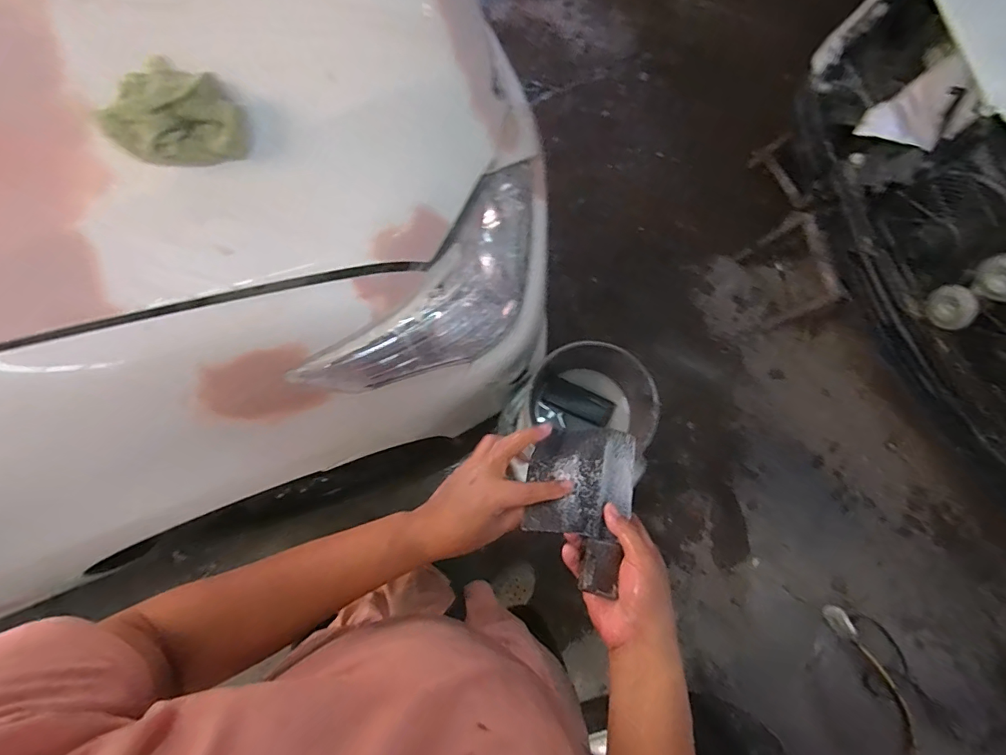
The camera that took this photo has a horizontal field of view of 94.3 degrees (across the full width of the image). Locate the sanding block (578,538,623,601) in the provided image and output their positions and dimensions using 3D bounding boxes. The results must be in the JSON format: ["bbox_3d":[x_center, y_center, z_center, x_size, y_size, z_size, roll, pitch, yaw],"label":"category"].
[{"bbox_3d":[0.092,0.180,0.445,0.032,0.008,0.045,11,79,3],"label":"sanding block"}]

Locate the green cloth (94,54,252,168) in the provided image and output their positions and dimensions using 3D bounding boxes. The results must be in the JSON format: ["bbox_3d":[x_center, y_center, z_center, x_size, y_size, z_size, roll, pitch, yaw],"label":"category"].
[{"bbox_3d":[-0.344,-0.271,0.504,0.122,0.050,0.114,-48,110,-21],"label":"green cloth"}]

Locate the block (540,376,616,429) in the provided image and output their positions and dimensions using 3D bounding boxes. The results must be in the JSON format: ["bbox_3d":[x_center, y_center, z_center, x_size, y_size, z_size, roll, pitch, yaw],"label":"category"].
[{"bbox_3d":[0.156,0.050,0.974,0.148,0.025,0.056,24,80,6],"label":"block"}]

